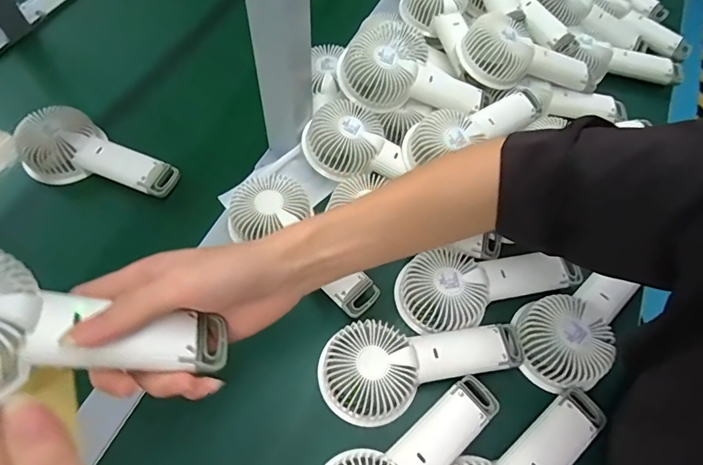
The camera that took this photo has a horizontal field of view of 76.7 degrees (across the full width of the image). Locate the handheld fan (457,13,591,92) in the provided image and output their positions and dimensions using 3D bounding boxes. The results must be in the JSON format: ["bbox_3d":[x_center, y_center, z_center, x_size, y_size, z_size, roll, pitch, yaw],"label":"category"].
[{"bbox_3d":[0.219,-0.214,0.547,0.177,0.048,0.077,9,60,-12],"label":"handheld fan"}]

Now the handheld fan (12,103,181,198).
[{"bbox_3d":[-0.286,-0.081,0.493,0.178,0.039,0.083,24,63,10],"label":"handheld fan"}]

